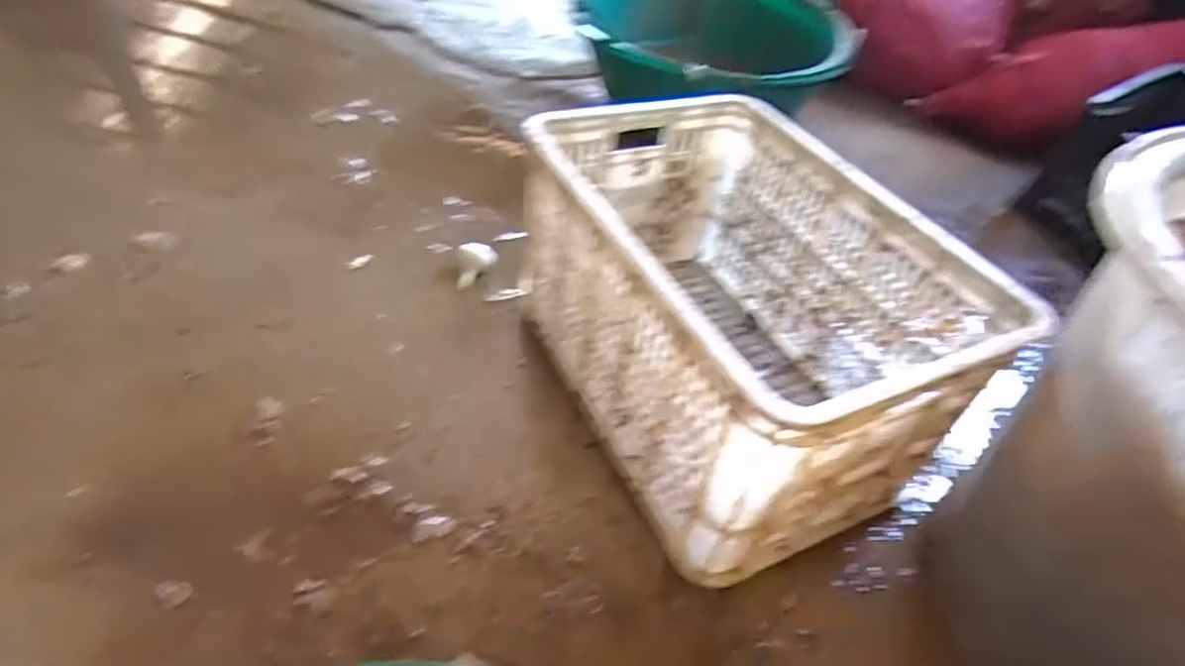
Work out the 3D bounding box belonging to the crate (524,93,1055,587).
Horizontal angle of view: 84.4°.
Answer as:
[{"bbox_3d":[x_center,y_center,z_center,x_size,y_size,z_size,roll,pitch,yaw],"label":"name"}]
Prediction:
[{"bbox_3d":[0.165,-0.041,0.804,0.367,0.307,0.526,-17,50,-20],"label":"crate"}]

